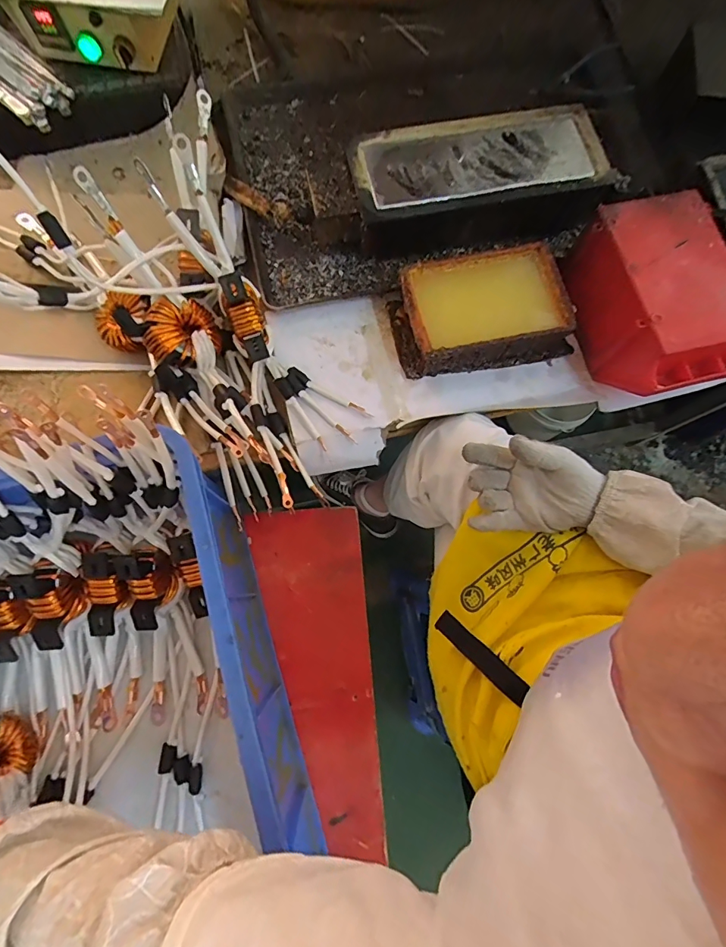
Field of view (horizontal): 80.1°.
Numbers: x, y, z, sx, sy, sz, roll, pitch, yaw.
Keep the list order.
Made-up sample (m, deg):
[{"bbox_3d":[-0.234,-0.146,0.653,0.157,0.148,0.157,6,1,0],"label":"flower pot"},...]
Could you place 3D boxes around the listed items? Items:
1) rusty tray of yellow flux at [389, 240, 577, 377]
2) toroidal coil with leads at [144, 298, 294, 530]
[{"bbox_3d":[0.157,-0.214,0.569,0.226,0.062,0.135,-11,77,-4],"label":"rusty tray of yellow flux"},{"bbox_3d":[-0.185,-0.082,0.533,0.096,0.100,0.287,-26,99,-7],"label":"toroidal coil with leads"}]

